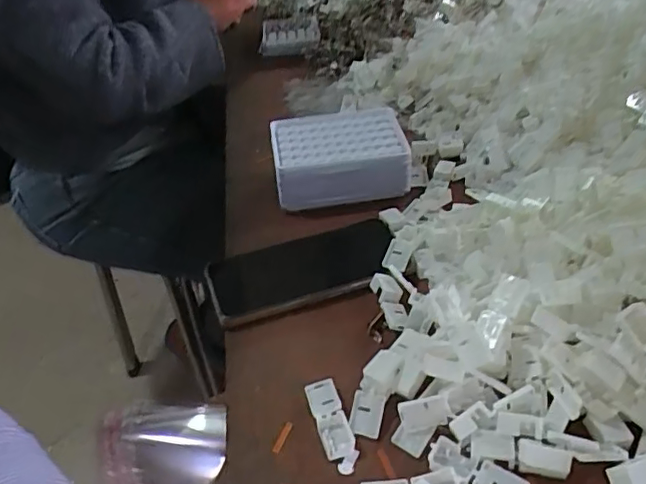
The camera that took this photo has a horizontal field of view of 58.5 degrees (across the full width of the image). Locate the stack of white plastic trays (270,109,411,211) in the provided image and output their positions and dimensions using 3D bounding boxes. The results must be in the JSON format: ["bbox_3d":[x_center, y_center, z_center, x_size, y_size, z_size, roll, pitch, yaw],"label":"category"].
[{"bbox_3d":[0.017,-0.086,0.594,0.129,0.061,0.090,-6,37,-2],"label":"stack of white plastic trays"}]

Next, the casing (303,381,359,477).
[{"bbox_3d":[0.005,0.115,0.370,0.020,0.008,0.066,-15,36,-11],"label":"casing"}]

